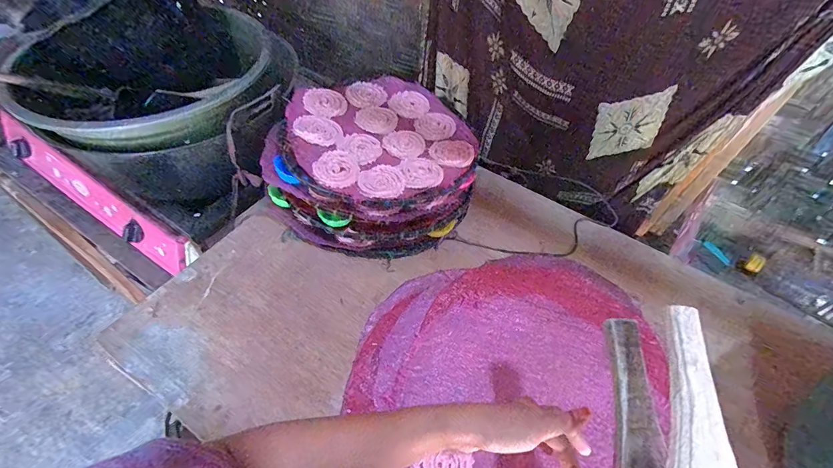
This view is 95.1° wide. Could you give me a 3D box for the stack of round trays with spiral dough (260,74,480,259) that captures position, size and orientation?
[{"bbox_3d":[-0.071,-0.140,0.694,0.357,0.125,0.348,6,51,1],"label":"stack of round trays with spiral dough"}]

